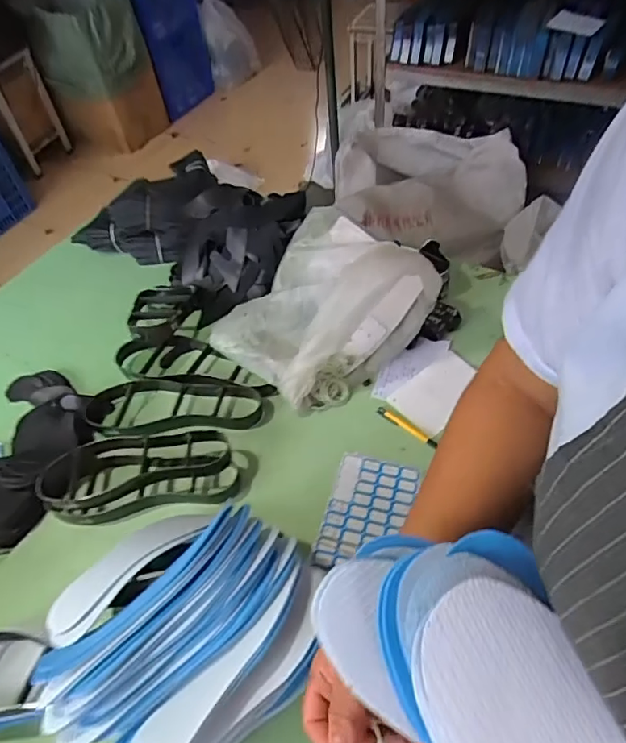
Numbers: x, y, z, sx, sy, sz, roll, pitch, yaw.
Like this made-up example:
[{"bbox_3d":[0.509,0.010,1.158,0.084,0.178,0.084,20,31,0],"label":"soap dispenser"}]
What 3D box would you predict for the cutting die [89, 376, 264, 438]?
[{"bbox_3d":[-0.235,0.063,0.905,0.300,0.057,0.113,-2,52,-4],"label":"cutting die"}]

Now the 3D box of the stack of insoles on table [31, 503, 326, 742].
[{"bbox_3d":[-0.148,0.295,0.615,0.270,0.134,0.297,32,58,21],"label":"stack of insoles on table"}]

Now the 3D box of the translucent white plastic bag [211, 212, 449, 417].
[{"bbox_3d":[0.010,-0.117,0.900,0.279,0.216,0.281,38,60,24],"label":"translucent white plastic bag"}]

